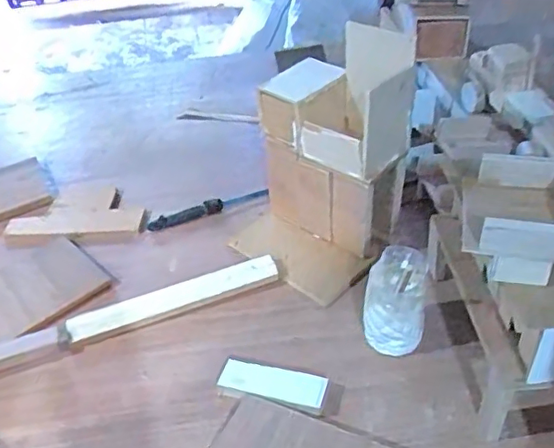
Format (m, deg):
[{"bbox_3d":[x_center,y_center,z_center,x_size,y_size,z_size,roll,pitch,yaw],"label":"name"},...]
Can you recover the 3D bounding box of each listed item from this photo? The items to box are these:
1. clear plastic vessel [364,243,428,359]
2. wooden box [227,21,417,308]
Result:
[{"bbox_3d":[0.128,0.086,0.637,0.062,0.106,0.063,3,41,10],"label":"clear plastic vessel"},{"bbox_3d":[0.050,-0.085,0.742,0.189,0.248,0.214,22,47,29],"label":"wooden box"}]

